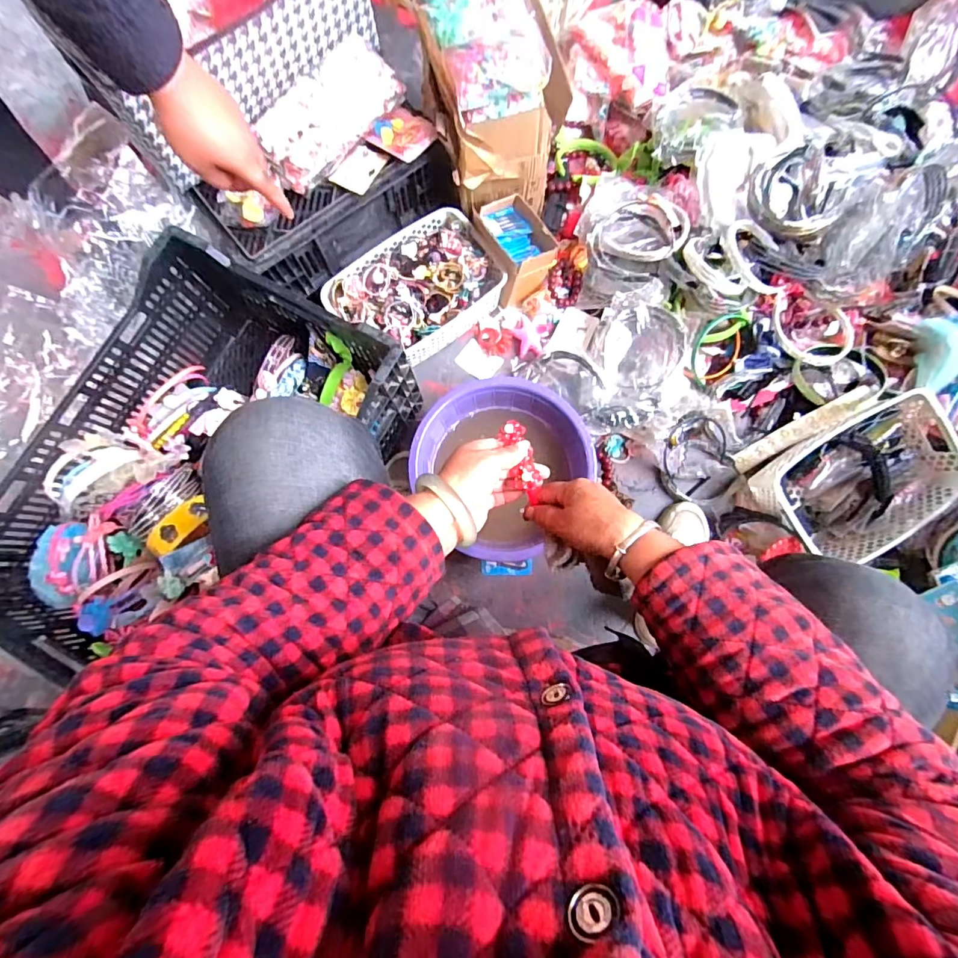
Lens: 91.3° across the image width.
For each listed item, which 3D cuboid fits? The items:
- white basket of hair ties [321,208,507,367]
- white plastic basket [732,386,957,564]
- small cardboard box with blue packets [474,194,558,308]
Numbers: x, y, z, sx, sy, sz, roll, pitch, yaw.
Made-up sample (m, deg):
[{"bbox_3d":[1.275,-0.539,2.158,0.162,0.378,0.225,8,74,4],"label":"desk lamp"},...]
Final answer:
[{"bbox_3d":[-0.114,-0.338,0.844,0.289,0.098,0.201,-39,82,-6],"label":"white basket of hair ties"},{"bbox_3d":[0.623,-0.009,0.775,0.321,0.096,0.240,-27,81,-4],"label":"white plastic basket"},{"bbox_3d":[0.065,-0.409,0.839,0.107,0.101,0.143,-25,81,-4],"label":"small cardboard box with blue packets"}]

